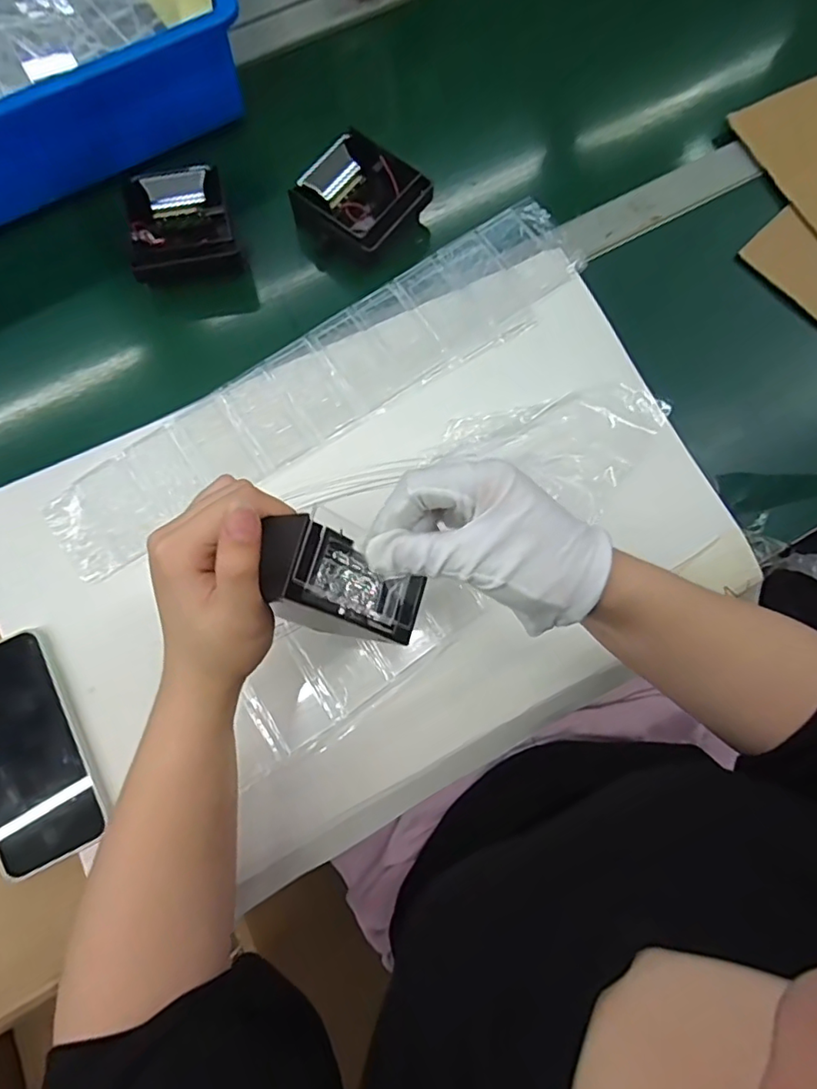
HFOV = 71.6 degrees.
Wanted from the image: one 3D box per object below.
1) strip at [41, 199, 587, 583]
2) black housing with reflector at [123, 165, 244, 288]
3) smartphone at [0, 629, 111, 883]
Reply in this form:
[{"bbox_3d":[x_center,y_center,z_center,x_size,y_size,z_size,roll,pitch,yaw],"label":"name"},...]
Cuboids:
[{"bbox_3d":[-0.063,-0.136,0.463,0.477,0.007,0.093,-35,79,-9],"label":"strip"},{"bbox_3d":[-0.194,-0.272,0.485,0.085,0.036,0.093,-16,80,-5],"label":"black housing with reflector"},{"bbox_3d":[-0.267,0.142,0.392,0.076,0.010,0.154,-27,81,-7],"label":"smartphone"}]

